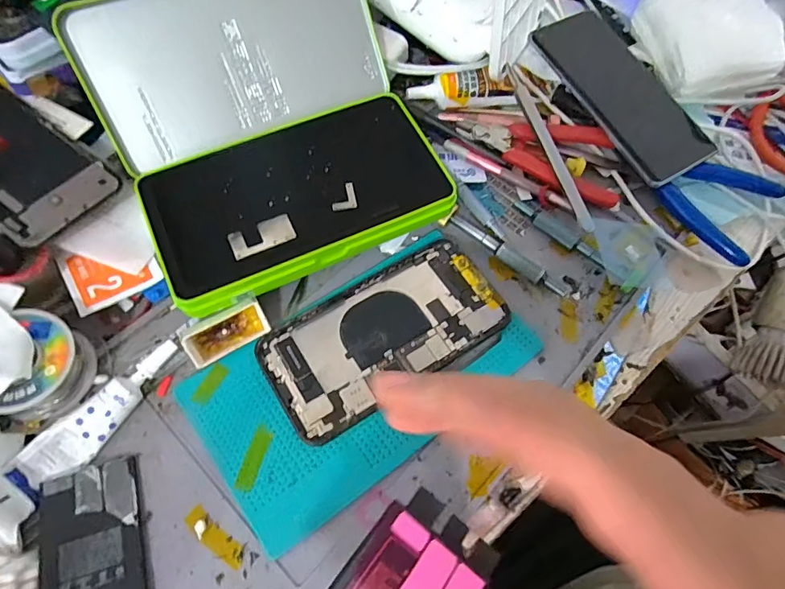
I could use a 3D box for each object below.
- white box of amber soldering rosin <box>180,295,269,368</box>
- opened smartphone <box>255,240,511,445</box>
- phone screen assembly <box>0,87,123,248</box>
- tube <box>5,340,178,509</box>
[{"bbox_3d":[-0.098,0.022,0.271,0.047,0.016,0.020,-32,70,-17],"label":"white box of amber soldering rosin"},{"bbox_3d":[-0.004,0.023,0.285,0.147,0.006,0.073,-29,70,-16],"label":"opened smartphone"},{"bbox_3d":[-0.248,-0.090,0.281,0.144,0.006,0.070,37,61,4],"label":"phone screen assembly"},{"bbox_3d":[-0.159,0.065,0.249,0.025,0.010,0.096,42,69,15],"label":"tube"}]

